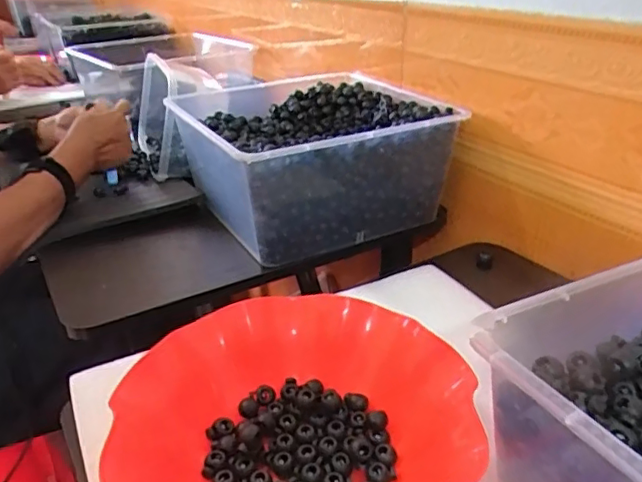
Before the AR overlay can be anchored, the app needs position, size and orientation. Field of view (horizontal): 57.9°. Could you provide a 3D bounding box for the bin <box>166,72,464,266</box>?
[{"bbox_3d":[-0.018,-0.116,0.782,0.287,0.148,0.319,-14,32,-22],"label":"bin"}]

